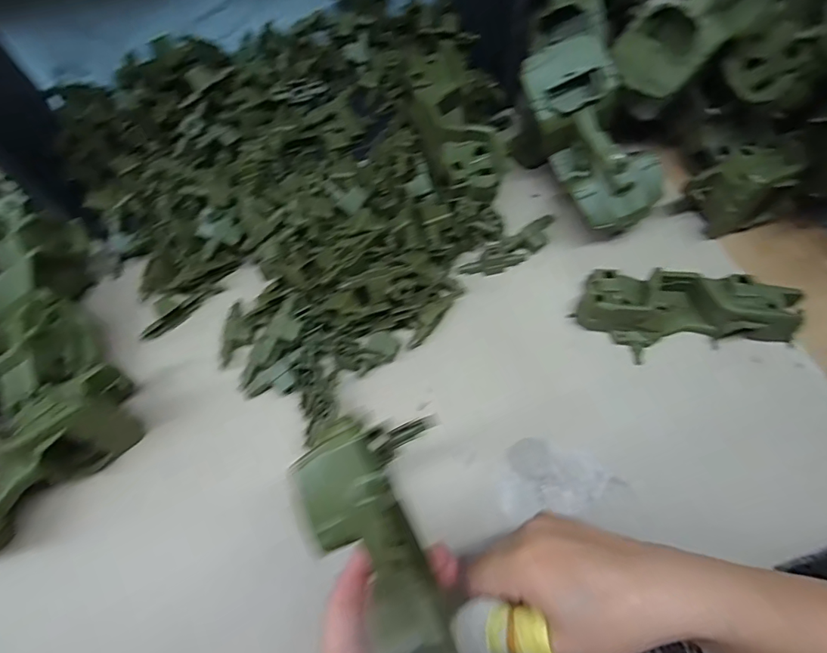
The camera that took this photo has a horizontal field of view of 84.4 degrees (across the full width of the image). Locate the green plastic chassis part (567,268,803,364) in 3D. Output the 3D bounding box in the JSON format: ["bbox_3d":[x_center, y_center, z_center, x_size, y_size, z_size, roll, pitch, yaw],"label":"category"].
[{"bbox_3d":[0.237,-0.011,0.394,0.184,0.040,0.074,3,64,5],"label":"green plastic chassis part"}]

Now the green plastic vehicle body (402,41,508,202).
[{"bbox_3d":[0.039,-0.202,0.454,0.059,0.050,0.164,-16,64,-5],"label":"green plastic vehicle body"}]

